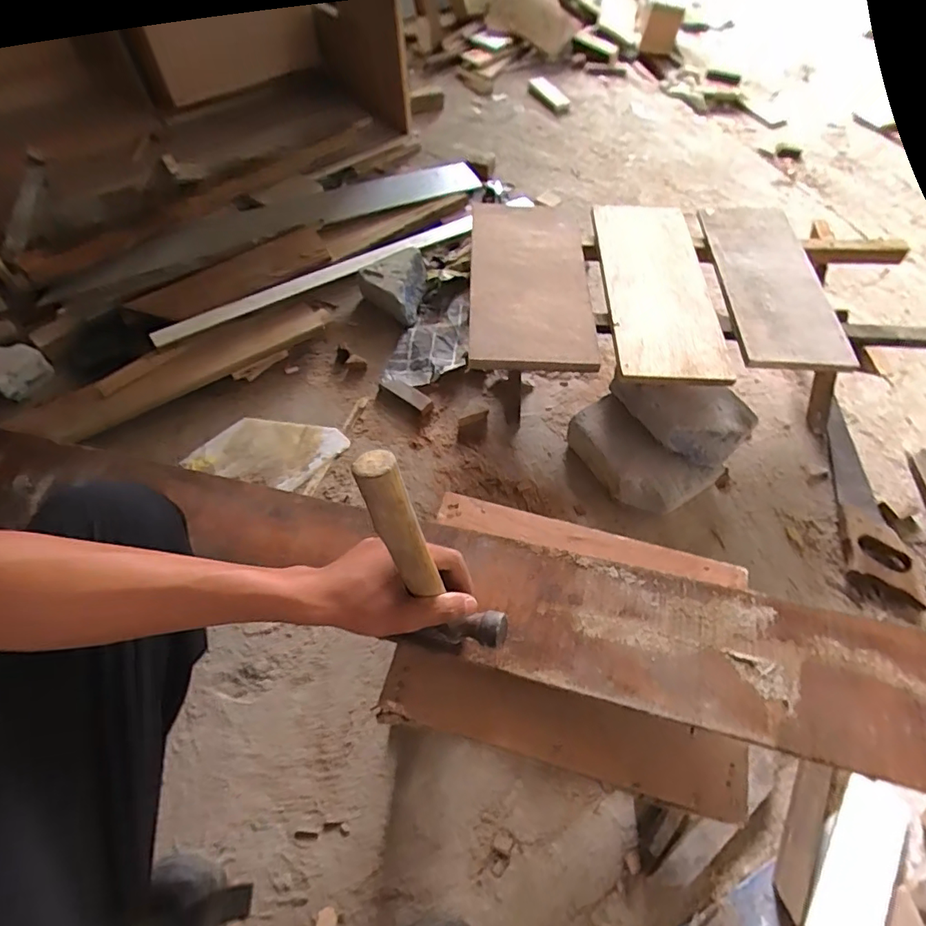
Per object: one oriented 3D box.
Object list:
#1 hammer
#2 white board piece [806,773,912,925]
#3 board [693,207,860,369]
[{"bbox_3d":[-0.028,0.076,0.389,0.077,0.228,0.028,1,46,20],"label":"hammer"},{"bbox_3d":[0.428,0.434,0.561,0.063,0.007,0.185,31,54,28],"label":"white board piece"},{"bbox_3d":[0.460,-0.279,0.786,0.146,0.019,0.354,3,59,2],"label":"board"}]

